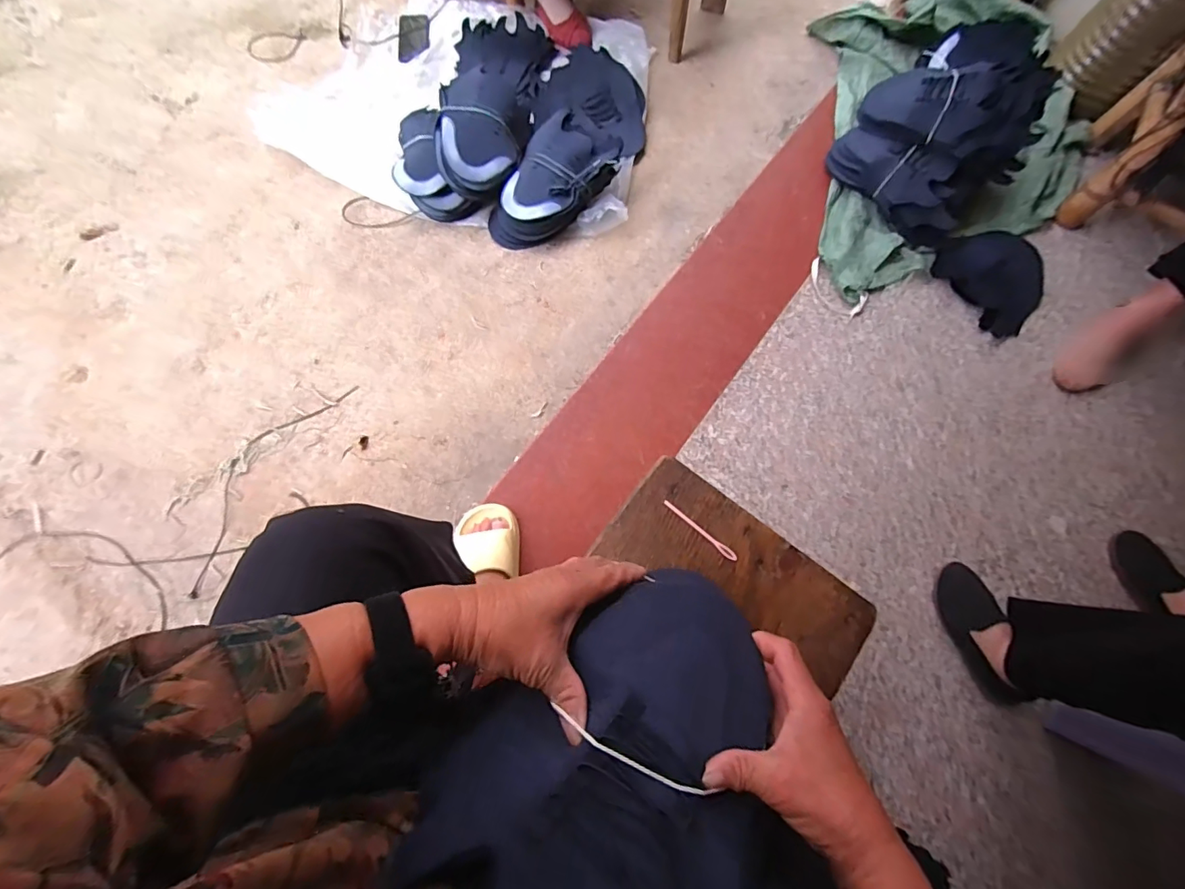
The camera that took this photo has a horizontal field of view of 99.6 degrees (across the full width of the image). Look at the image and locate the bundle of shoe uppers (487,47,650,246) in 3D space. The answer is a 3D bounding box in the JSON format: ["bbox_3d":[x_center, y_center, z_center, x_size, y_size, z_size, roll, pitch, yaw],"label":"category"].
[{"bbox_3d":[-0.033,-0.663,1.094,0.263,0.099,0.526,14,74,3],"label":"bundle of shoe uppers"}]

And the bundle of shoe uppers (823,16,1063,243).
[{"bbox_3d":[0.713,-0.639,1.037,0.327,0.193,0.337,38,77,9],"label":"bundle of shoe uppers"}]

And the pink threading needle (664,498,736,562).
[{"bbox_3d":[0.096,0.077,0.447,0.079,0.004,0.008,38,77,9],"label":"pink threading needle"}]

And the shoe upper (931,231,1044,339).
[{"bbox_3d":[0.846,-0.351,1.036,0.229,0.025,0.219,-30,77,-9],"label":"shoe upper"}]

